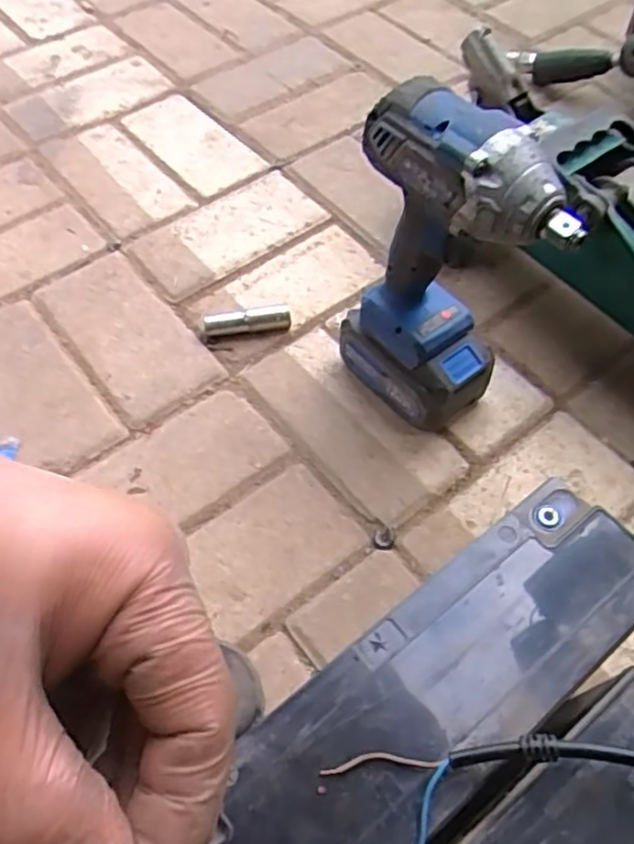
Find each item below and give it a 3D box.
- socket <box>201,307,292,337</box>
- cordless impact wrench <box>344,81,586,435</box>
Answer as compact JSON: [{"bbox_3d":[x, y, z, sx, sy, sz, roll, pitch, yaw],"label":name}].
[{"bbox_3d":[-0.063,-0.090,0.609,0.078,0.017,0.023,-3,58,-2],"label":"socket"},{"bbox_3d":[0.084,-0.089,0.470,0.068,0.242,0.136,-33,63,-19],"label":"cordless impact wrench"}]

